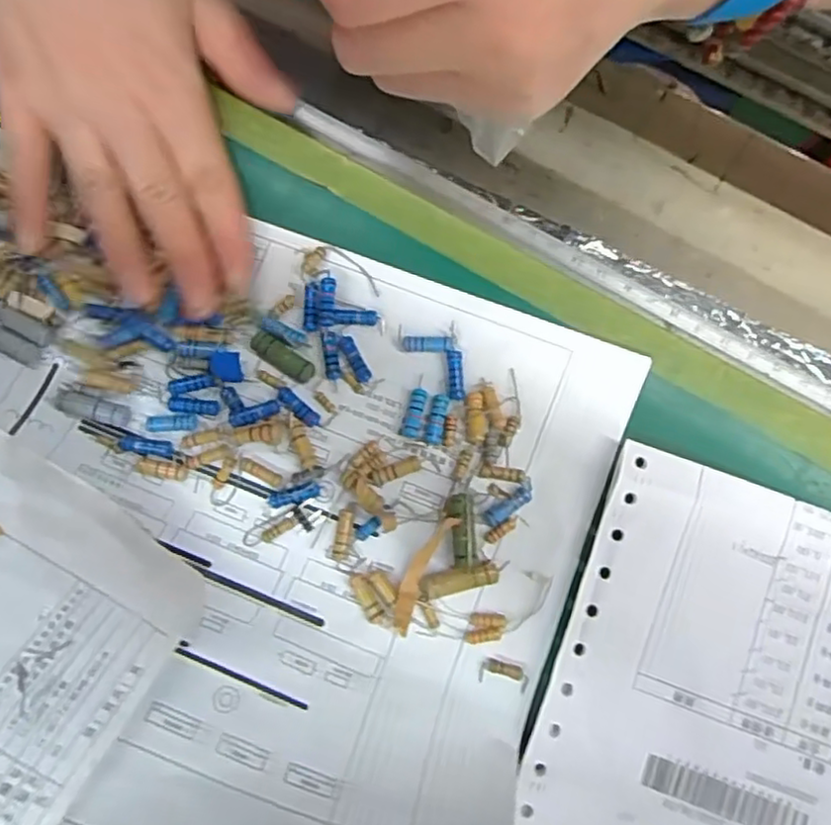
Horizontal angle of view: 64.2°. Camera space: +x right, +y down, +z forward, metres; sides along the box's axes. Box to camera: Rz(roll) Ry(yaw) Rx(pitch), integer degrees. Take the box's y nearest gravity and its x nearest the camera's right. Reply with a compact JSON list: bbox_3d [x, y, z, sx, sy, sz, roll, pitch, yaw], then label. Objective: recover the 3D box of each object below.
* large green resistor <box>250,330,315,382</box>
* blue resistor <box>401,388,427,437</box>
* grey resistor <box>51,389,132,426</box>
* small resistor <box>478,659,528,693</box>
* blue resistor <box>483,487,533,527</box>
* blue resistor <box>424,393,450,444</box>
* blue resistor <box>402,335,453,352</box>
[{"bbox_3d":[-0.047,-0.019,0.230,0.024,0.005,0.008,35,81,6],"label":"large green resistor"},{"bbox_3d":[0.000,0.000,0.228,0.006,0.004,0.017,13,79,3],"label":"blue resistor"},{"bbox_3d":[-0.111,-0.001,0.228,0.025,0.006,0.008,15,80,3],"label":"grey resistor"},{"bbox_3d":[0.028,0.084,0.211,0.016,0.004,0.008,13,80,3],"label":"small resistor"},{"bbox_3d":[0.031,0.032,0.222,0.017,0.004,0.006,-34,81,-6],"label":"blue resistor"},{"bbox_3d":[0.007,0.002,0.227,0.006,0.004,0.017,14,80,3],"label":"blue resistor"},{"bbox_3d":[0.004,-0.024,0.231,0.017,0.005,0.006,3,79,1],"label":"blue resistor"}]

